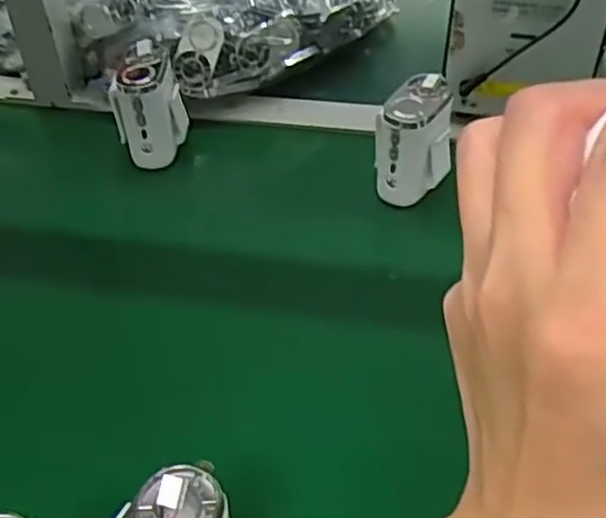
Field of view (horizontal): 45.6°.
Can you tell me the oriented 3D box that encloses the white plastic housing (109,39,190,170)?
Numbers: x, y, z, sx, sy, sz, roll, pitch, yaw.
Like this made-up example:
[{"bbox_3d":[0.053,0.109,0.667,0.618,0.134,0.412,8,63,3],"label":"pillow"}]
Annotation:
[{"bbox_3d":[-0.129,-0.130,0.605,0.057,0.083,0.062,-11,44,-9],"label":"white plastic housing"}]

